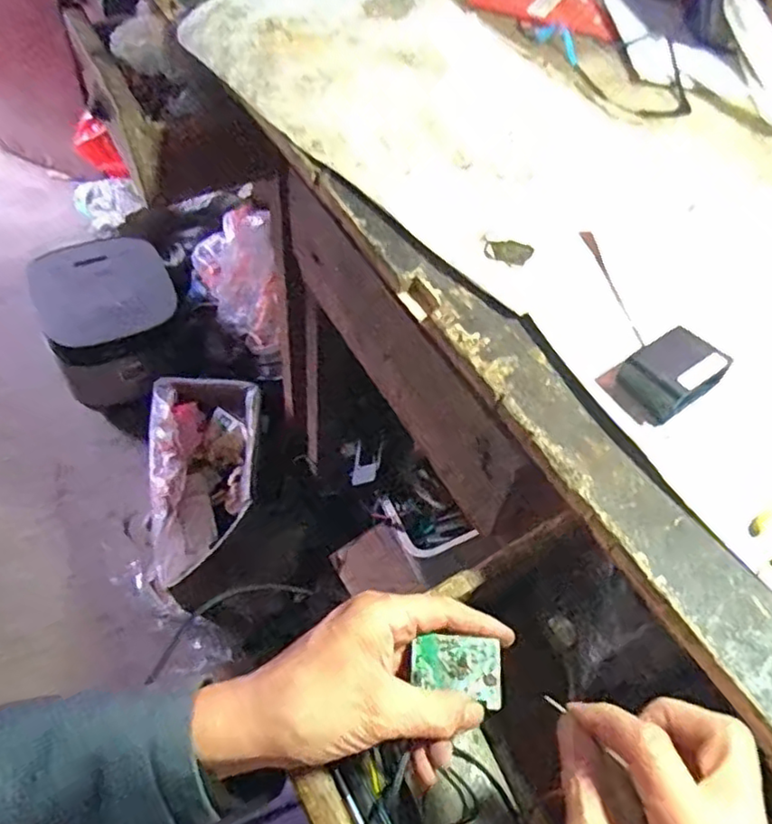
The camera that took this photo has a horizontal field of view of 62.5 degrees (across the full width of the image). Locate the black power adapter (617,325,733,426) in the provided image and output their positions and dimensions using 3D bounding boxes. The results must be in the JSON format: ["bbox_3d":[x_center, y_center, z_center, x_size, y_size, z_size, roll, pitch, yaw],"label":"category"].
[{"bbox_3d":[0.176,-0.024,0.391,0.058,0.031,0.040,-27,59,-20],"label":"black power adapter"}]

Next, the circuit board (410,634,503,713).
[{"bbox_3d":[0.039,0.141,0.349,0.050,0.010,0.030,10,54,5],"label":"circuit board"}]

